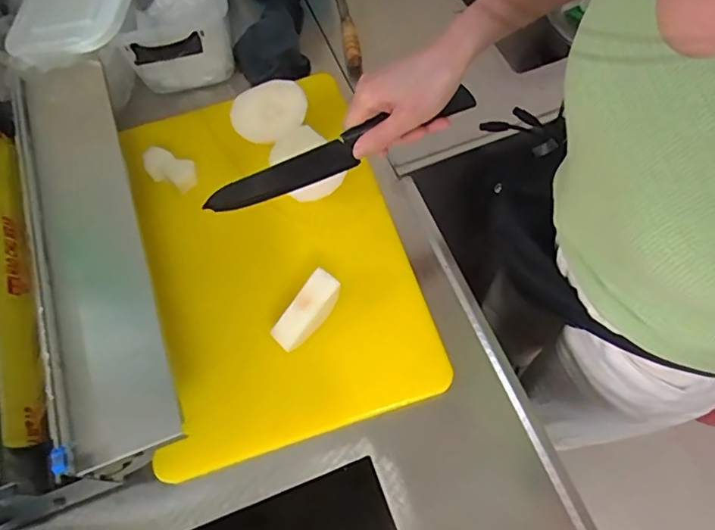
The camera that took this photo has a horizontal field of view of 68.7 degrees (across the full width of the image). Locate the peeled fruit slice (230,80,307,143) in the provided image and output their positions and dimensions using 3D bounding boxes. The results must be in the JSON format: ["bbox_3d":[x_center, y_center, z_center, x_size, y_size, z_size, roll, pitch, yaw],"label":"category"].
[{"bbox_3d":[-0.112,-0.197,0.659,0.091,0.010,0.093,-1,67,3],"label":"peeled fruit slice"}]

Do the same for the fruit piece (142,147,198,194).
[{"bbox_3d":[-0.234,-0.123,0.656,0.063,0.031,0.043,20,67,13],"label":"fruit piece"}]

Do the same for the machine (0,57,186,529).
[{"bbox_3d":[-0.373,0.013,0.568,0.284,0.138,0.483,-19,64,-6],"label":"machine"}]

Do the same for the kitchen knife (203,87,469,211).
[{"bbox_3d":[-0.013,-0.100,0.460,0.248,0.034,0.015,-24,65,-1],"label":"kitchen knife"}]

